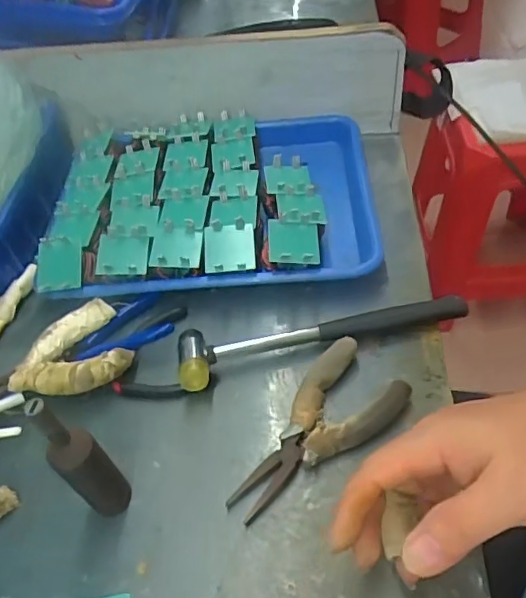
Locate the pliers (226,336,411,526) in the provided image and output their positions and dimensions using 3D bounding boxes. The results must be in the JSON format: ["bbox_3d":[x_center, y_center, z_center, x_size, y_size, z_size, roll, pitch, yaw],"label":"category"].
[{"bbox_3d":[0.037,0.100,0.424,0.153,0.029,0.073,-37,56,-22],"label":"pliers"}]

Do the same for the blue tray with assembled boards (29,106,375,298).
[{"bbox_3d":[-0.048,-0.109,0.584,0.324,0.054,0.252,-4,50,4],"label":"blue tray with assembled boards"}]

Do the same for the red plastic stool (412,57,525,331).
[{"bbox_3d":[0.537,-0.232,1.233,0.342,0.467,0.330,-5,50,3],"label":"red plastic stool"}]

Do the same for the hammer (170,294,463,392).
[{"bbox_3d":[0.053,0.035,0.468,0.245,0.038,0.056,-9,50,0],"label":"hammer"}]

